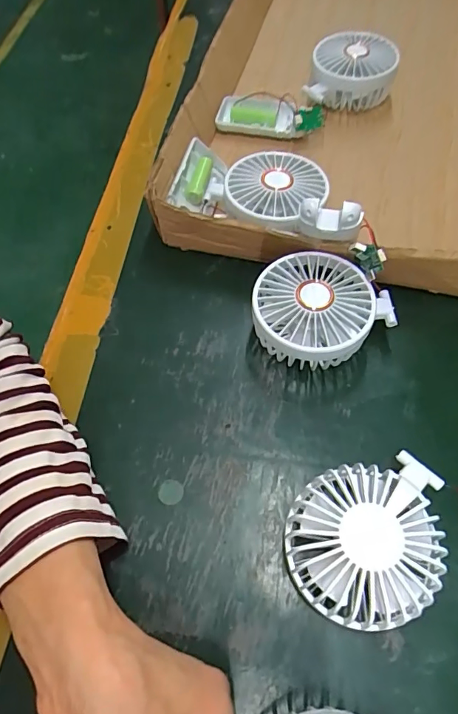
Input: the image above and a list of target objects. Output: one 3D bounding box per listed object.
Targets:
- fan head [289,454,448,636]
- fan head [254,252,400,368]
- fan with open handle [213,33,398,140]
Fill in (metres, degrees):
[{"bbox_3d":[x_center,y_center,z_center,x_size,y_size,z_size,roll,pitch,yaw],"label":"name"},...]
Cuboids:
[{"bbox_3d":[0.082,0.107,0.263,0.097,0.047,0.084,-13,60,-4],"label":"fan head"},{"bbox_3d":[0.065,-0.033,0.344,0.087,0.045,0.085,-1,60,3],"label":"fan head"},{"bbox_3d":[0.082,-0.272,0.470,0.192,0.046,0.090,-25,62,-10],"label":"fan with open handle"}]

